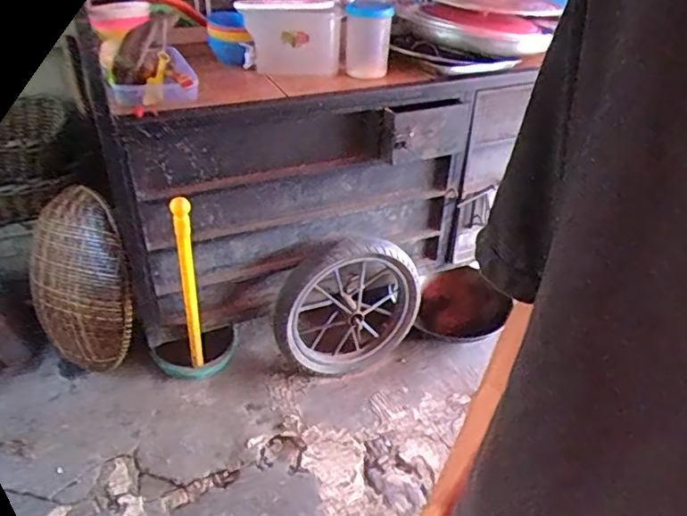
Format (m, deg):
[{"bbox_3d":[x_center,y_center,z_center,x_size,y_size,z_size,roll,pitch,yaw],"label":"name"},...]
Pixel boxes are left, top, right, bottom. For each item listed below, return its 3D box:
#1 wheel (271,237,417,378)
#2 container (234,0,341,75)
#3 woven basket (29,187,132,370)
[{"bbox_3d":[0.013,0.140,1.683,0.435,0.412,0.102,-26,32,-12],"label":"wheel"},{"bbox_3d":[-0.143,-0.597,1.518,0.254,0.175,0.117,-3,36,-8],"label":"container"},{"bbox_3d":[-0.731,0.063,1.575,0.239,0.386,0.392,-18,41,-26],"label":"woven basket"}]

